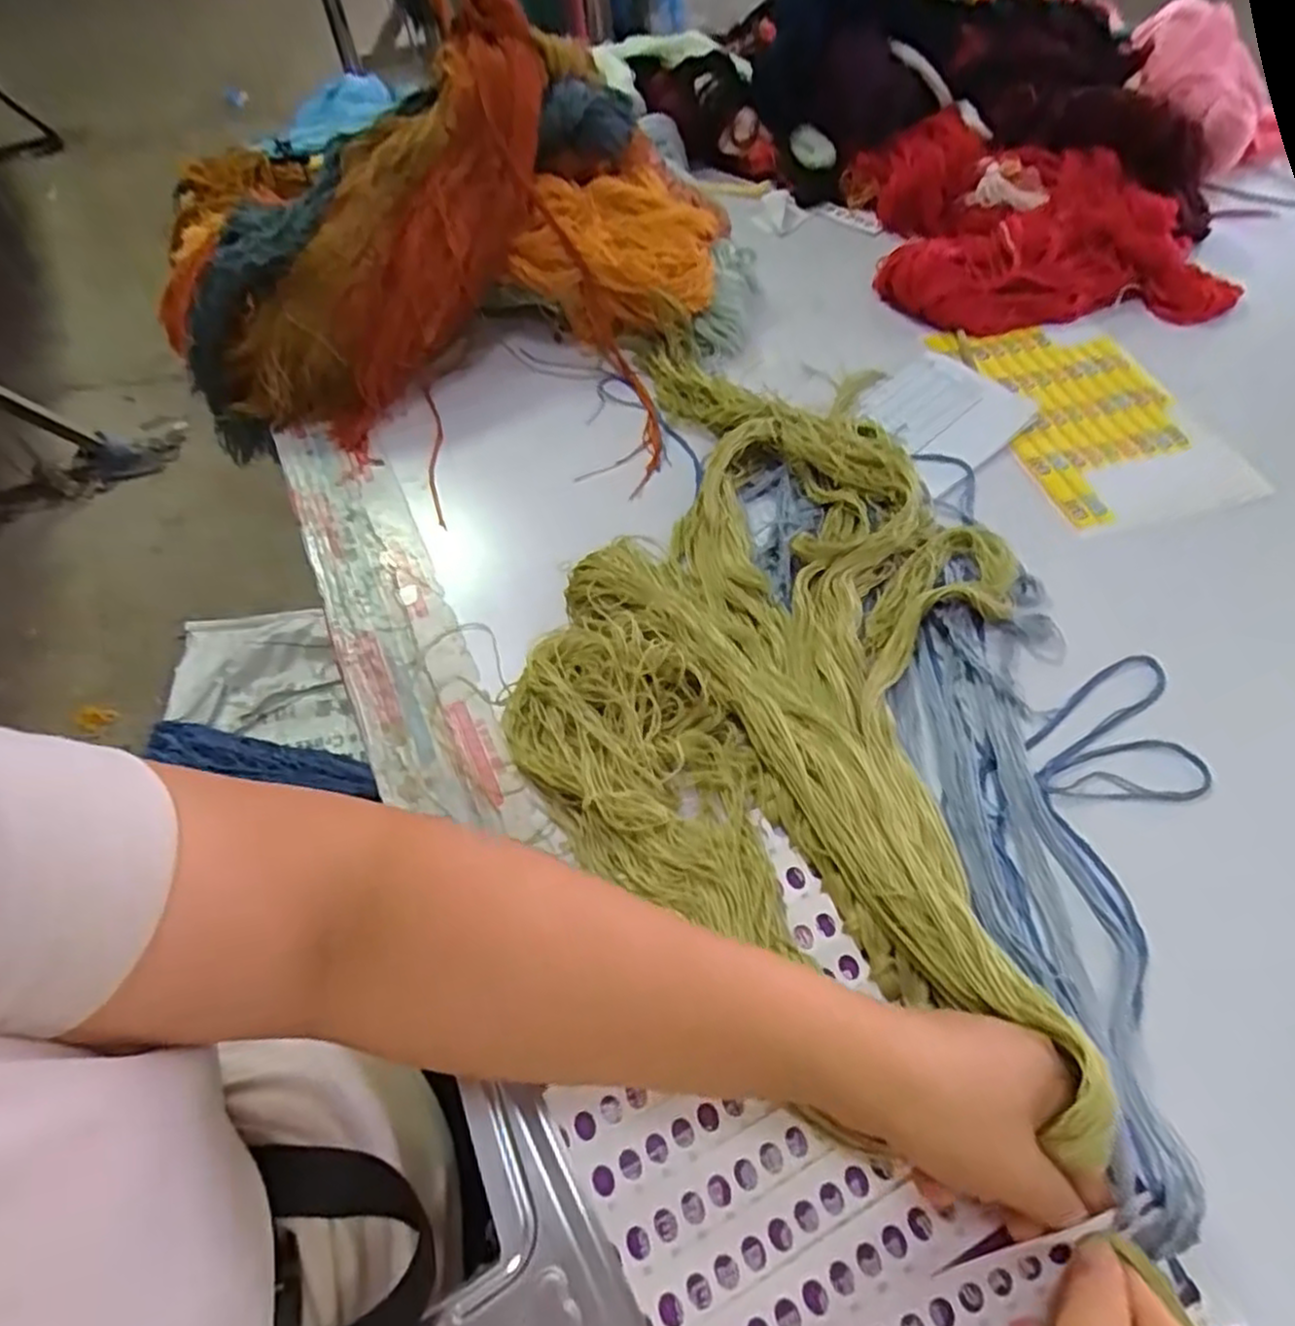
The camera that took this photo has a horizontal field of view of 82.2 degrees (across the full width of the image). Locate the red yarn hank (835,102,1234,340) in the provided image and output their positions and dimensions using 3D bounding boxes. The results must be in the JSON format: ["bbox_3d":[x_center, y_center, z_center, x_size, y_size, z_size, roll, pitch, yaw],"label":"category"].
[{"bbox_3d":[0.369,-0.438,0.726,0.299,0.065,0.280,-2,56,3],"label":"red yarn hank"}]

